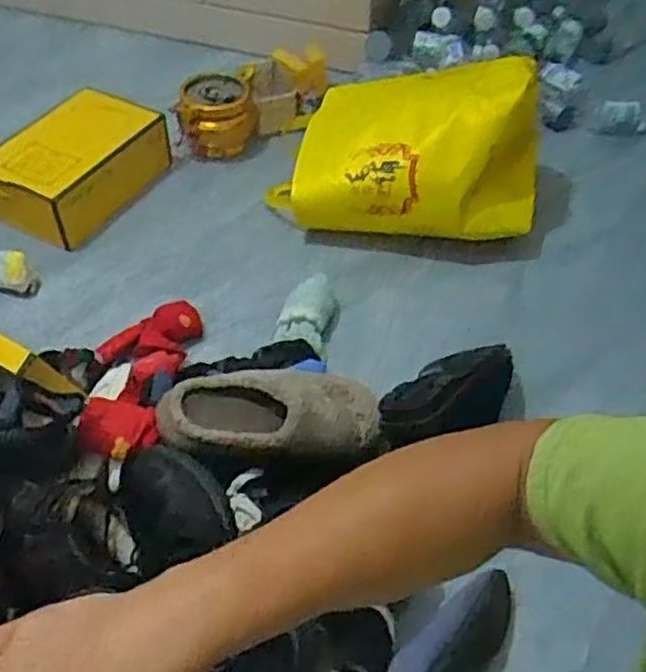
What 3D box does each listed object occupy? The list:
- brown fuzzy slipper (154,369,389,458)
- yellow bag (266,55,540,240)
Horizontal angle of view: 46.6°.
[{"bbox_3d":[-0.059,0.091,0.880,0.256,0.056,0.122,-7,50,-8],"label":"brown fuzzy slipper"},{"bbox_3d":[0.132,-0.300,1.179,0.416,0.225,0.215,9,49,5],"label":"yellow bag"}]

